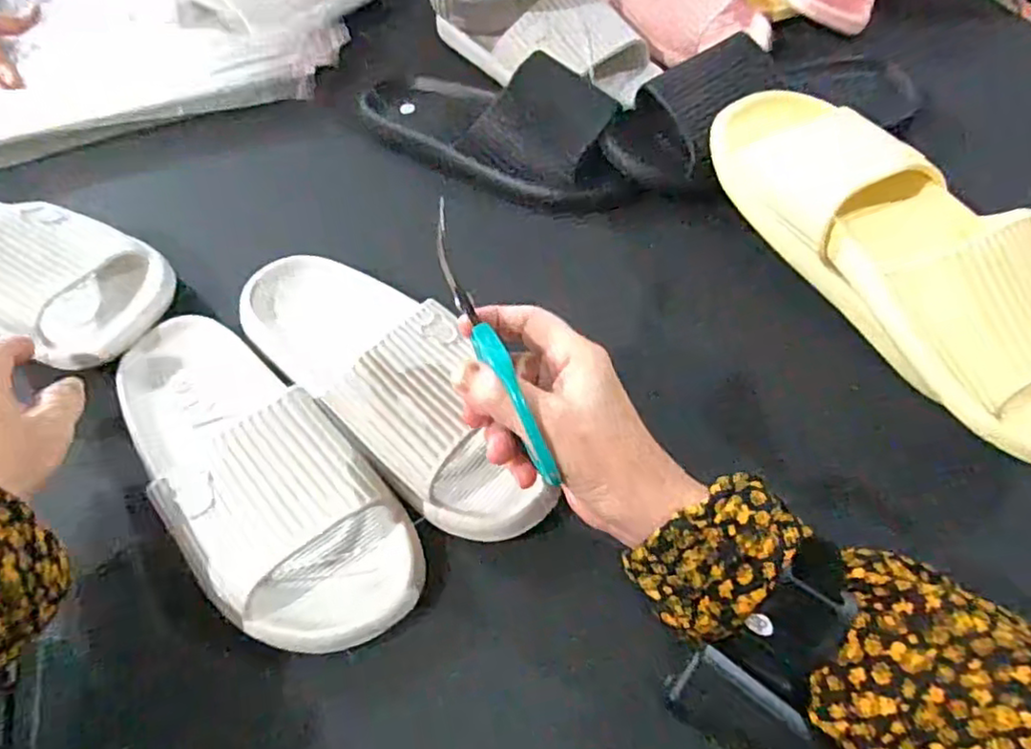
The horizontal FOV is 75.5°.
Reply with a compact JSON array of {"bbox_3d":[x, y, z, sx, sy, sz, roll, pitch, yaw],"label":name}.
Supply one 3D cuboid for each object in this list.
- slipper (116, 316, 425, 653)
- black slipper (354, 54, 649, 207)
[{"bbox_3d":[-0.162,0.044,0.381,0.098,0.053,0.257,-39,61,-21],"label":"slipper"},{"bbox_3d":[-0.028,-0.219,0.558,0.253,0.066,0.102,24,60,20],"label":"black slipper"}]

